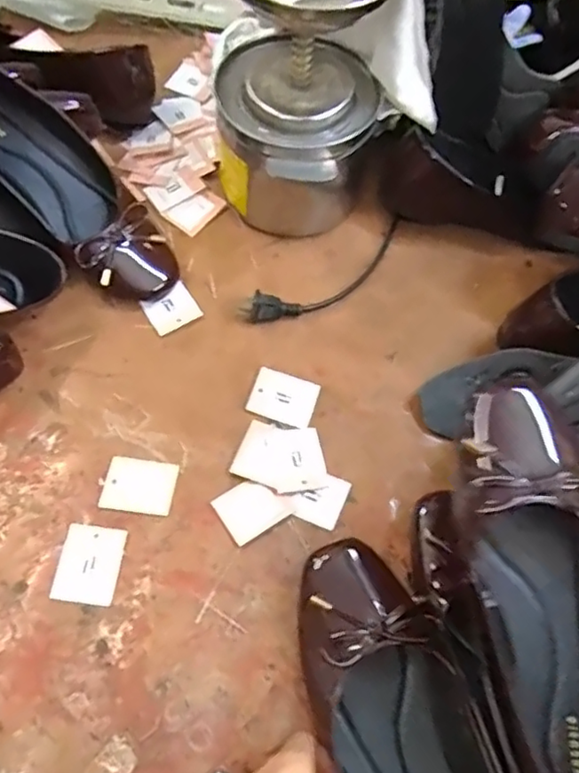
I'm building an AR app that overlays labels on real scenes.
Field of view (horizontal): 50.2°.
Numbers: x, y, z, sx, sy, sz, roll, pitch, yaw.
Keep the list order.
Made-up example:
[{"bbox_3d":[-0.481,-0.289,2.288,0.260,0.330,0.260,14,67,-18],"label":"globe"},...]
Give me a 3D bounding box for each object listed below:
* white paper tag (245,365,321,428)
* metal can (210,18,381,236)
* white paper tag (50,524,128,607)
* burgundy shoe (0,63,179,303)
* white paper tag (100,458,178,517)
[{"bbox_3d":[-0.005,0.009,0.497,0.051,0.004,0.042,19,64,3],"label":"white paper tag"},{"bbox_3d":[0.005,-0.211,0.531,0.125,0.135,0.115,2,62,-3],"label":"metal can"},{"bbox_3d":[-0.138,0.122,0.425,0.042,0.004,0.051,8,62,0],"label":"white paper tag"},{"bbox_3d":[-0.187,-0.169,0.516,0.102,0.097,0.239,-43,92,-22],"label":"burgundy shoe"},{"bbox_3d":[-0.110,0.073,0.455,0.049,0.004,0.040,8,62,0],"label":"white paper tag"}]

